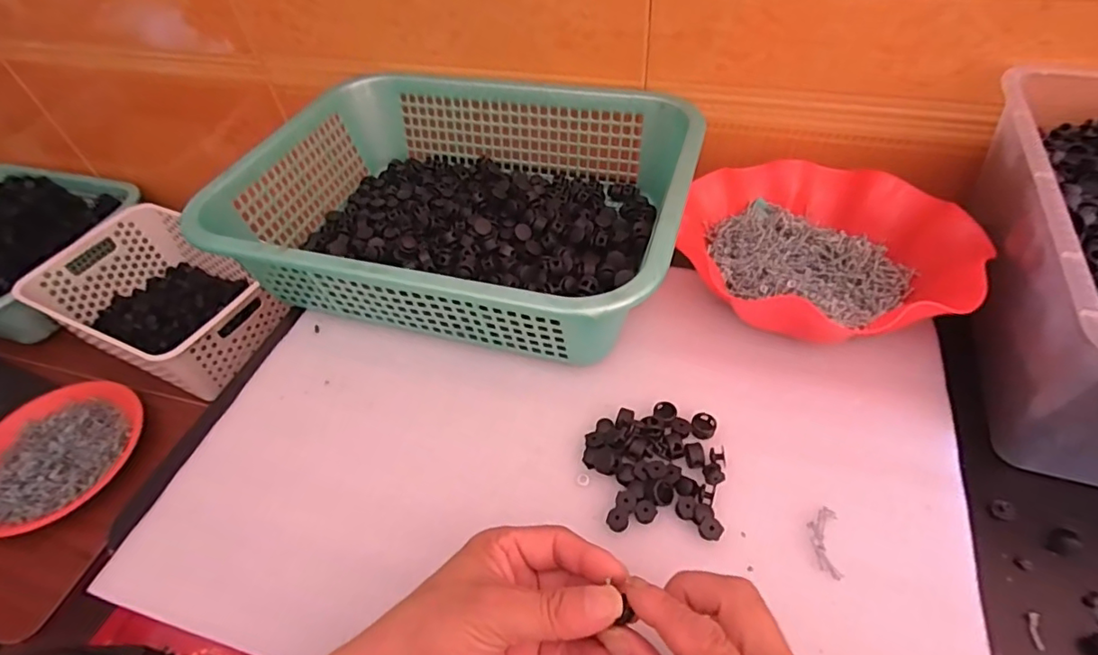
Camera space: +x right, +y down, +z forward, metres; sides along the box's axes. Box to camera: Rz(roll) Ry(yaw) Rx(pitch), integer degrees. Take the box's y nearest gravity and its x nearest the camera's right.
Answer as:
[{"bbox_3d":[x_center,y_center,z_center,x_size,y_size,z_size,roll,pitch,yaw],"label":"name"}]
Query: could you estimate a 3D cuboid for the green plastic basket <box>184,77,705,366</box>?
[{"bbox_3d":[-0.076,-0.121,0.503,0.380,0.116,0.287,13,55,13],"label":"green plastic basket"}]

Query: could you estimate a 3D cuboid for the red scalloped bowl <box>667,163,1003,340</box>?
[{"bbox_3d":[0.221,-0.073,0.450,0.200,0.066,0.221,-12,53,-5],"label":"red scalloped bowl"}]

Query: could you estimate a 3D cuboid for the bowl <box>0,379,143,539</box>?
[{"bbox_3d":[-0.594,0.152,0.669,0.195,0.039,0.187,-3,51,3],"label":"bowl"}]

